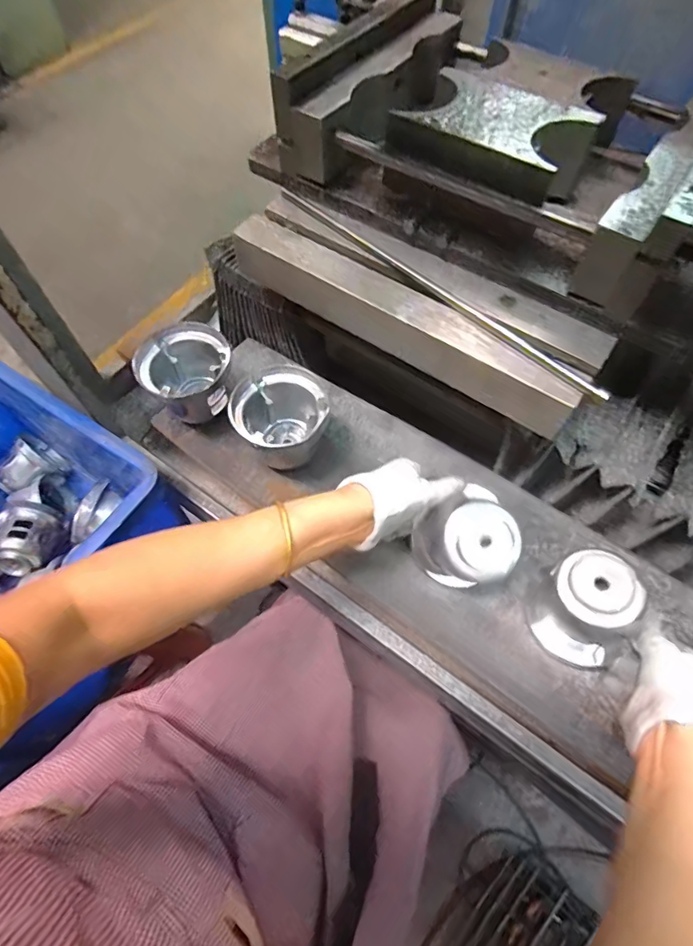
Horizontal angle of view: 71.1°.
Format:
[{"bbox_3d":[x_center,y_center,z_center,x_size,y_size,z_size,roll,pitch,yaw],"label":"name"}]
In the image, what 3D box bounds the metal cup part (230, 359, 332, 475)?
[{"bbox_3d":[-0.064,-0.051,0.503,0.097,0.080,0.095,-17,63,-9],"label":"metal cup part"}]

